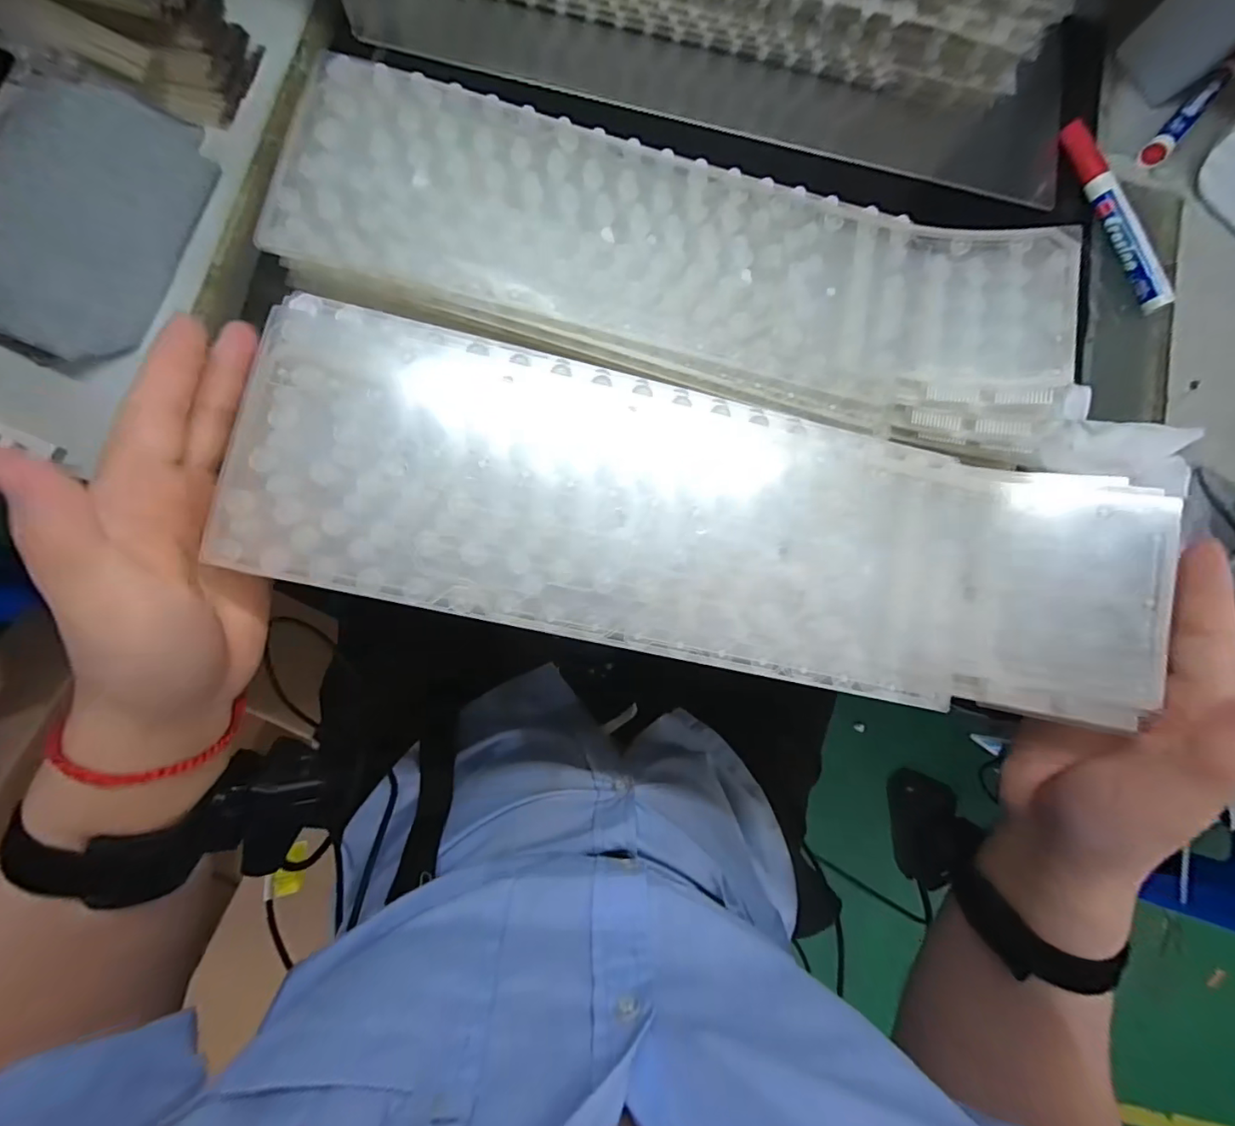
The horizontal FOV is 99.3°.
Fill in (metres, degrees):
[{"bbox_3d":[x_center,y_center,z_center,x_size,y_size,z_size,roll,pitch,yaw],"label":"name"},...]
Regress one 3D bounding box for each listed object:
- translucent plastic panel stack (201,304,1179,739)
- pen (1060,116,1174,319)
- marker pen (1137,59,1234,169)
[{"bbox_3d":[0.039,-0.019,0.228,0.389,0.026,0.119,11,82,-4],"label":"translucent plastic panel stack"},{"bbox_3d":[0.337,-0.237,0.359,0.015,0.020,0.141,-20,85,-8],"label":"pen"},{"bbox_3d":[0.414,-0.327,0.379,0.015,0.020,0.111,42,80,0],"label":"marker pen"}]

